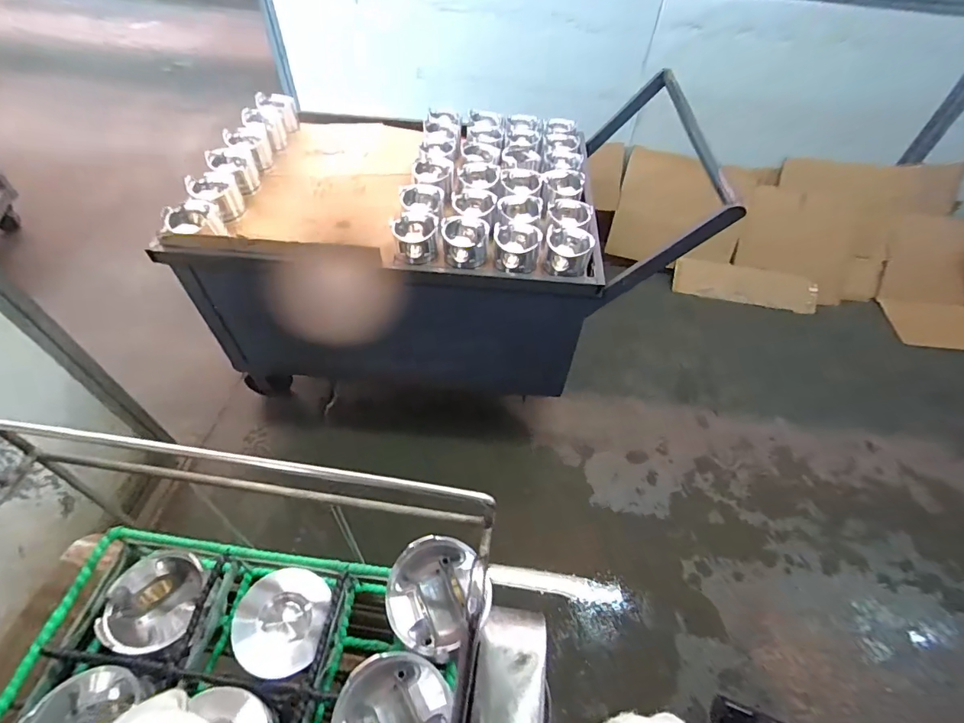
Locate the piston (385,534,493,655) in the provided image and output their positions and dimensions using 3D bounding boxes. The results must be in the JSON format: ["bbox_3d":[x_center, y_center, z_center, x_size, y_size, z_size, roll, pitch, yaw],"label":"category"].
[{"bbox_3d":[-0.050,0.265,0.520,0.109,0.087,0.102,2,52,-3],"label":"piston"}]

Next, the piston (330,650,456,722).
[{"bbox_3d":[-0.083,0.355,0.451,0.109,0.099,0.109,2,52,-3],"label":"piston"}]

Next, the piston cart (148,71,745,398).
[{"bbox_3d":[-0.114,-0.393,1.473,1.283,0.706,0.762,5,51,-1],"label":"piston cart"}]

